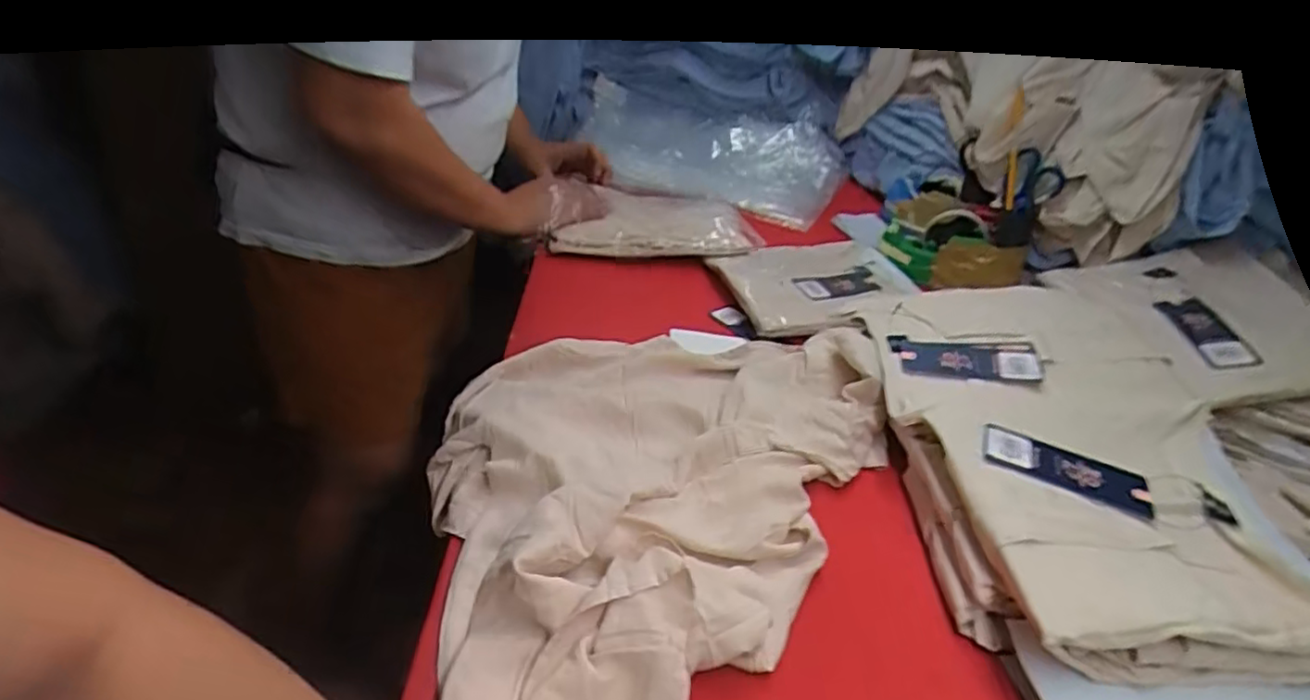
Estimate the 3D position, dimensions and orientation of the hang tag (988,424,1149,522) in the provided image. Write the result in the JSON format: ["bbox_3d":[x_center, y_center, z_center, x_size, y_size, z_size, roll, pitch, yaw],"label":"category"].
[{"bbox_3d":[0.317,0.094,0.517,0.121,0.006,0.050,20,39,12],"label":"hang tag"}]

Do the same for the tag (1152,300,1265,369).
[{"bbox_3d":[0.572,-0.021,0.697,0.051,0.011,0.120,0,33,11],"label":"tag"}]

